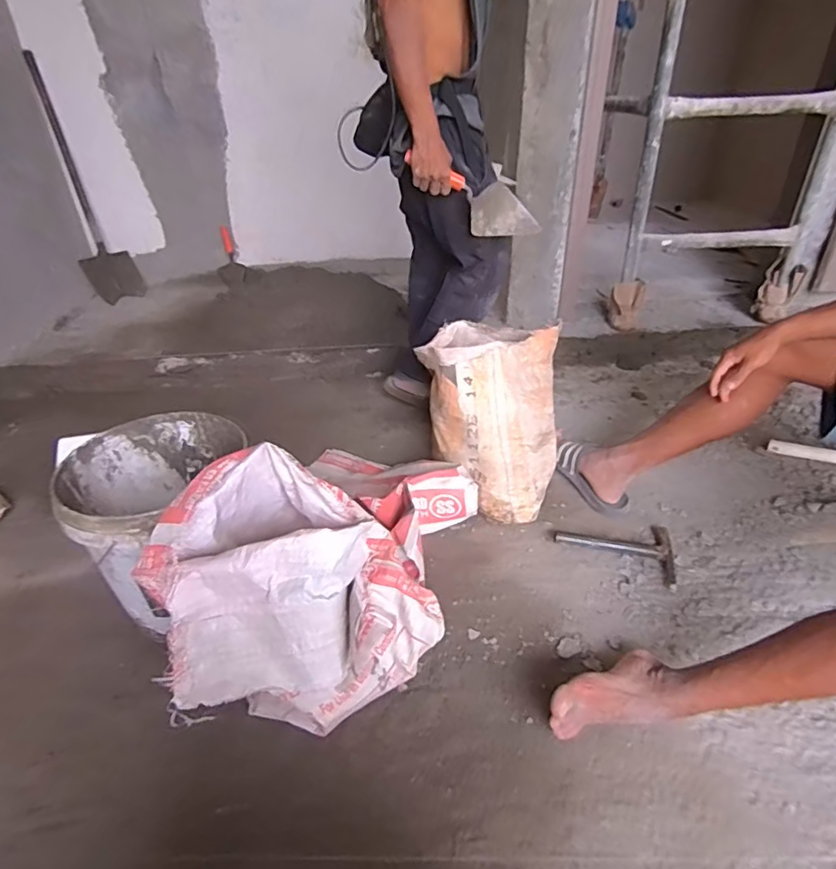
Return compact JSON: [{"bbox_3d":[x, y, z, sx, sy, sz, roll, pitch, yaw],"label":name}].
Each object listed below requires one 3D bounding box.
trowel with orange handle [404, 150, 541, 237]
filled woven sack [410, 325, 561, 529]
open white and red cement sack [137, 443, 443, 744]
[{"bbox_3d":[0.115,-0.501,1.147,0.317,0.109,0.044,25,35,-12],"label":"trowel with orange handle"},{"bbox_3d":[0.170,-0.047,1.271,0.311,0.330,0.374,2,34,6],"label":"filled woven sack"},{"bbox_3d":[-0.173,0.230,0.841,0.409,0.302,0.304,-5,34,-6],"label":"open white and red cement sack"}]

